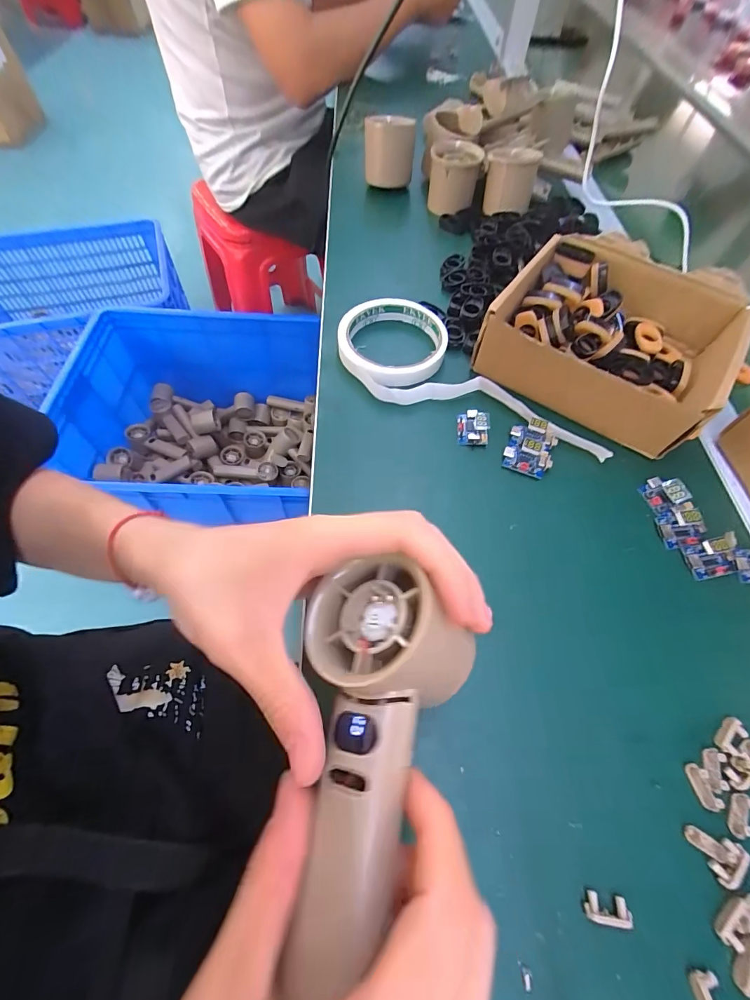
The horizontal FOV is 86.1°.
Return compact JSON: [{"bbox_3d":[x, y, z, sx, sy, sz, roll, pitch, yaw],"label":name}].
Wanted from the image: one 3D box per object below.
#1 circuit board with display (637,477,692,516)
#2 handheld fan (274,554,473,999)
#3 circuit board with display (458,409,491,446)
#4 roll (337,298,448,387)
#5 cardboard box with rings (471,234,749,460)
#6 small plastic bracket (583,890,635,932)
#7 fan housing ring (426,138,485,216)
[{"bbox_3d":[0.200,-0.005,0.279,0.020,0.015,0.025,-18,63,-9],"label":"circuit board with display"},{"bbox_3d":[0.001,0.086,0.148,0.067,0.040,0.129,6,59,4],"label":"handheld fan"},{"bbox_3d":[0.074,-0.057,0.305,0.022,0.015,0.029,2,62,2],"label":"circuit board with display"},{"bbox_3d":[0.015,-0.134,0.341,0.087,0.019,0.094,0,62,0],"label":"roll"},{"bbox_3d":[0.191,-0.131,0.319,0.166,0.055,0.150,34,67,17],"label":"cardboard box with rings"},{"bbox_3d":[0.102,0.179,0.176,0.019,0.007,0.010,9,63,5],"label":"small plastic bracket"},{"bbox_3d":[0.089,-0.369,0.462,0.056,0.054,0.047,3,61,-1],"label":"fan housing ring"}]

